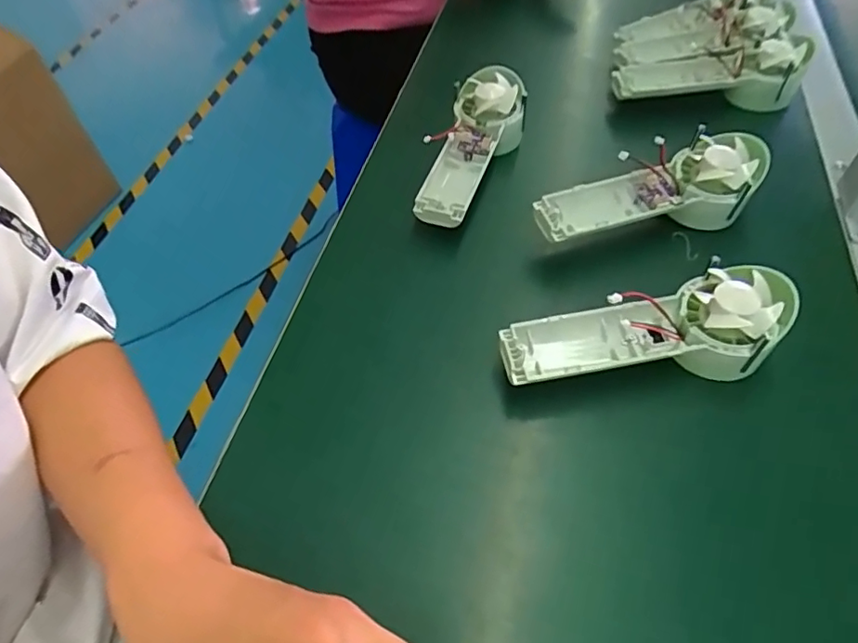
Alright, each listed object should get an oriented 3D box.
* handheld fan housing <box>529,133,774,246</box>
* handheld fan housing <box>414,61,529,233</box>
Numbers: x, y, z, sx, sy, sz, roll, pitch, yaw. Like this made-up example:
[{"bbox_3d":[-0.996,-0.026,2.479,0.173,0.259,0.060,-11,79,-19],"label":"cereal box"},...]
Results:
[{"bbox_3d":[0.163,-0.098,0.418,0.173,0.047,0.063,-12,53,-5],"label":"handheld fan housing"},{"bbox_3d":[0.036,-0.148,0.472,0.068,0.039,0.187,19,70,17],"label":"handheld fan housing"}]

